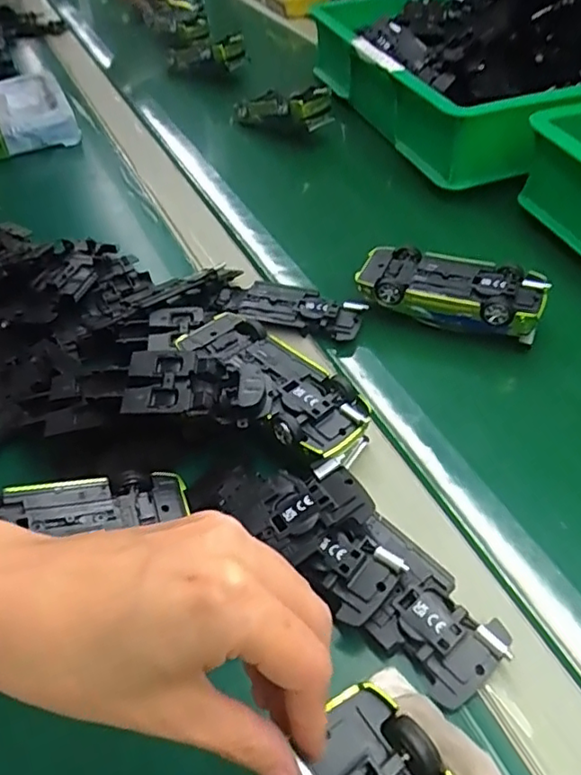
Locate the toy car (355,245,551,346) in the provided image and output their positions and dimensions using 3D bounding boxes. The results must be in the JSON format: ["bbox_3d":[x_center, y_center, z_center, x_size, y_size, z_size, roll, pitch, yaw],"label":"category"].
[{"bbox_3d":[0.117,-0.070,0.448,0.127,0.032,0.052,15,49,18],"label":"toy car"}]

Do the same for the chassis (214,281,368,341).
[{"bbox_3d":[0.000,-0.058,0.460,0.106,0.017,0.041,12,48,15],"label":"chassis"}]

